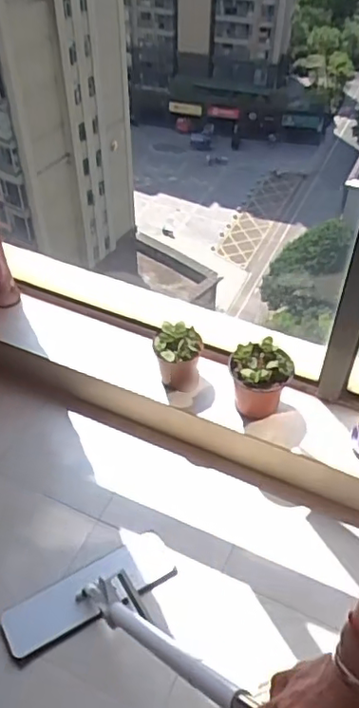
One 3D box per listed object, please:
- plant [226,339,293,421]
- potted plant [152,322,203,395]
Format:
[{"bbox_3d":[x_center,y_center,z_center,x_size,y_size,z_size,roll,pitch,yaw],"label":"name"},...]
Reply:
[{"bbox_3d":[0.182,0.057,1.369,0.148,0.134,0.133,-3,48,-4],"label":"plant"},{"bbox_3d":[-0.005,0.011,1.428,0.113,0.148,0.111,8,49,6],"label":"potted plant"}]

